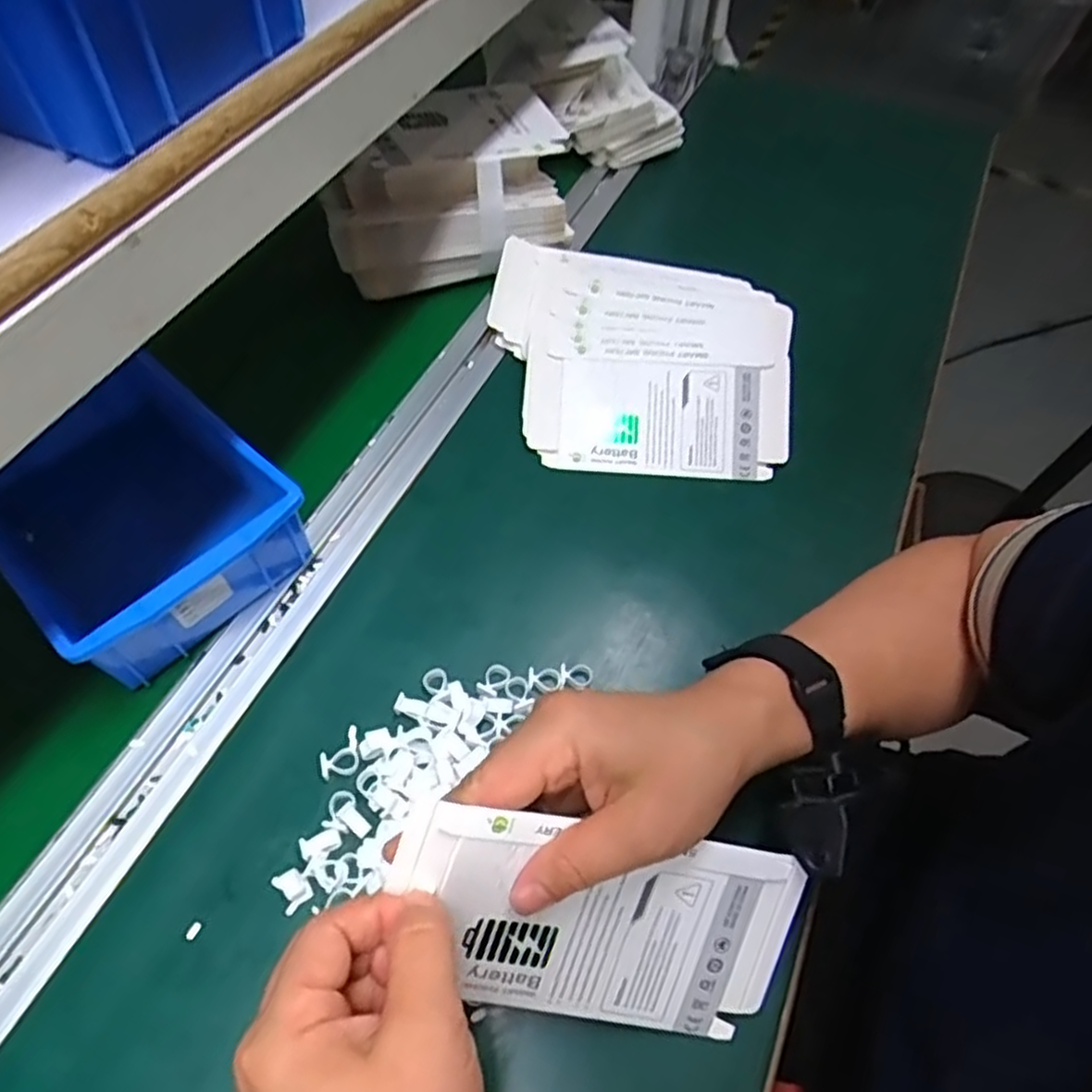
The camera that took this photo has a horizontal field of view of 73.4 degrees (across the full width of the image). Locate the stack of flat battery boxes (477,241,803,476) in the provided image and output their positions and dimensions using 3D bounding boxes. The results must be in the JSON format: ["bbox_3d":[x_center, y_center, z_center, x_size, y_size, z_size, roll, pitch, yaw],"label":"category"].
[{"bbox_3d":[0.064,-0.134,0.522,0.207,0.046,0.174,6,57,2],"label":"stack of flat battery boxes"}]

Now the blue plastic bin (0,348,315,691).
[{"bbox_3d":[-0.233,-0.016,0.416,0.166,0.066,0.132,37,63,20],"label":"blue plastic bin"}]

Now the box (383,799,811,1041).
[{"bbox_3d":[0.020,0.154,0.293,0.168,0.013,0.089,16,97,-12],"label":"box"}]

